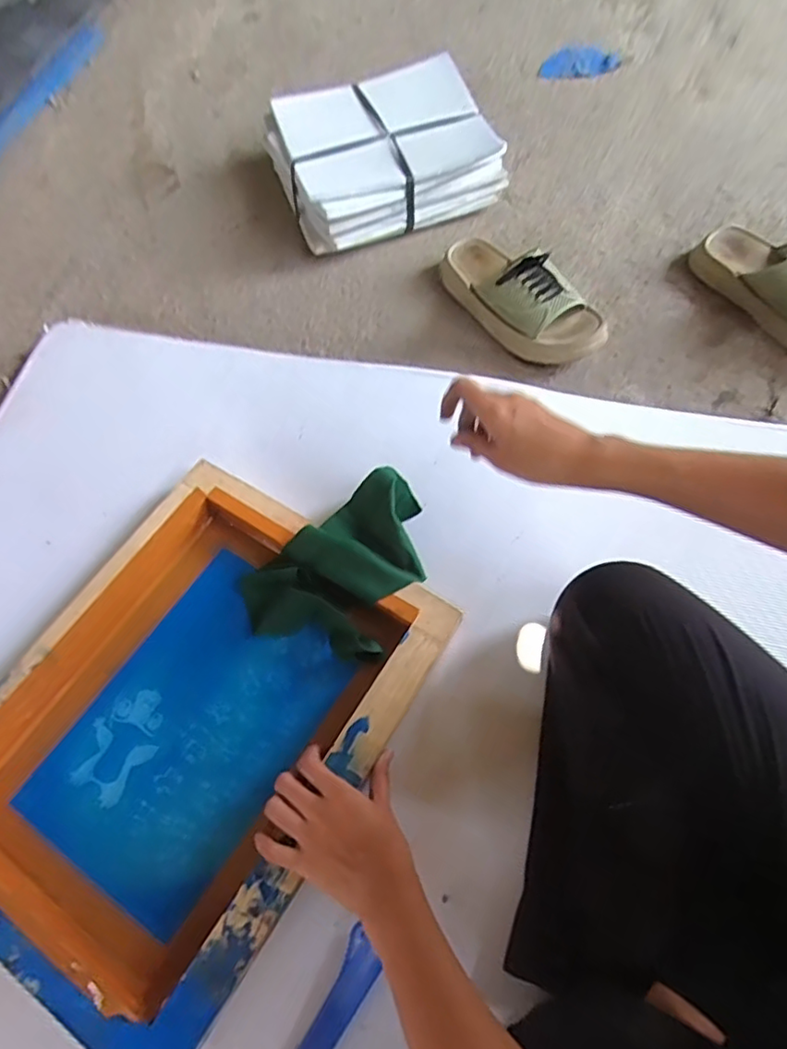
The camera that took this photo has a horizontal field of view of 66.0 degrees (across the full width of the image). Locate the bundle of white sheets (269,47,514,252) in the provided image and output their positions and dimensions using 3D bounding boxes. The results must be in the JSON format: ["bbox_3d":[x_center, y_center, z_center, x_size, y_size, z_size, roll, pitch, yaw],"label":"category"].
[{"bbox_3d":[-0.014,-0.524,0.878,0.296,0.110,0.237,-19,66,-7],"label":"bundle of white sheets"}]

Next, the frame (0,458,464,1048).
[{"bbox_3d":[-0.181,0.170,0.534,0.318,0.051,0.407,29,69,14],"label":"frame"}]

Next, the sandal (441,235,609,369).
[{"bbox_3d":[0.151,-0.284,0.753,0.099,0.080,0.232,-41,70,-16],"label":"sandal"}]

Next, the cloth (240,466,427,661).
[{"bbox_3d":[-0.036,0.048,0.584,0.200,0.041,0.130,-38,68,-15],"label":"cloth"}]

